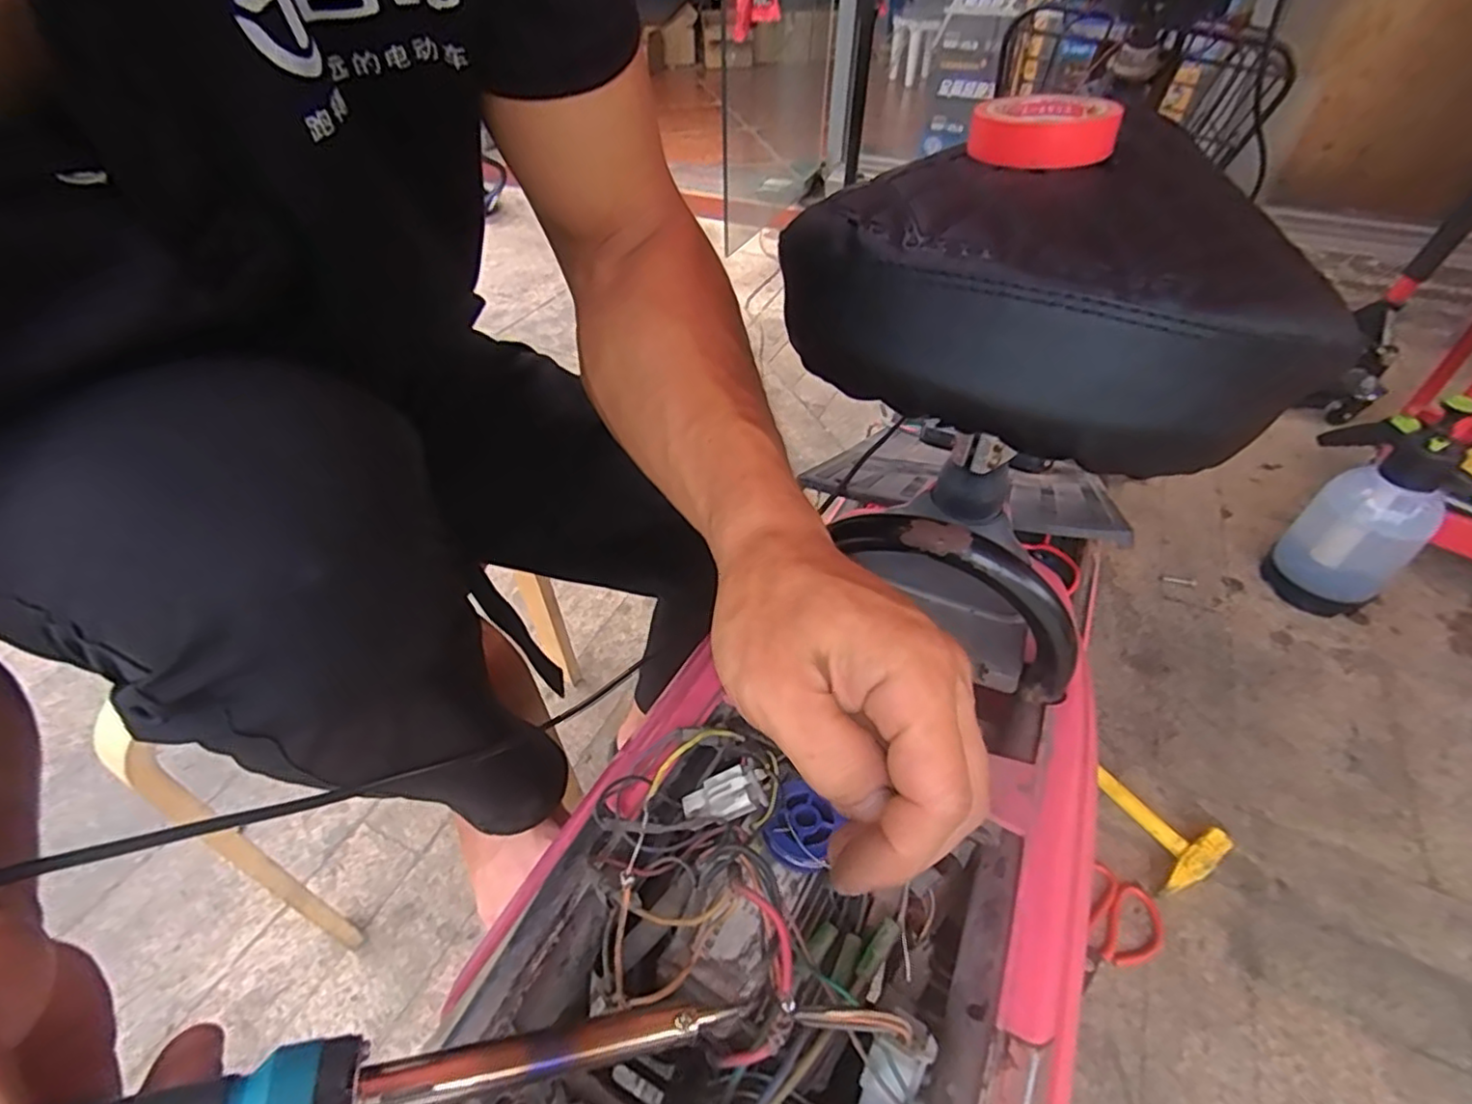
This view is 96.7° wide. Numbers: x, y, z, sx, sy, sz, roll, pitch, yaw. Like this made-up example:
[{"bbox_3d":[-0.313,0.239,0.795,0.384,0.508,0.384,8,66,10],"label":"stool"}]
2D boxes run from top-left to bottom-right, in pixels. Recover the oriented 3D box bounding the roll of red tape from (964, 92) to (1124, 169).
[{"bbox_3d":[0.125,-0.172,0.267,0.054,0.018,0.047,18,48,17],"label":"roll of red tape"}]

